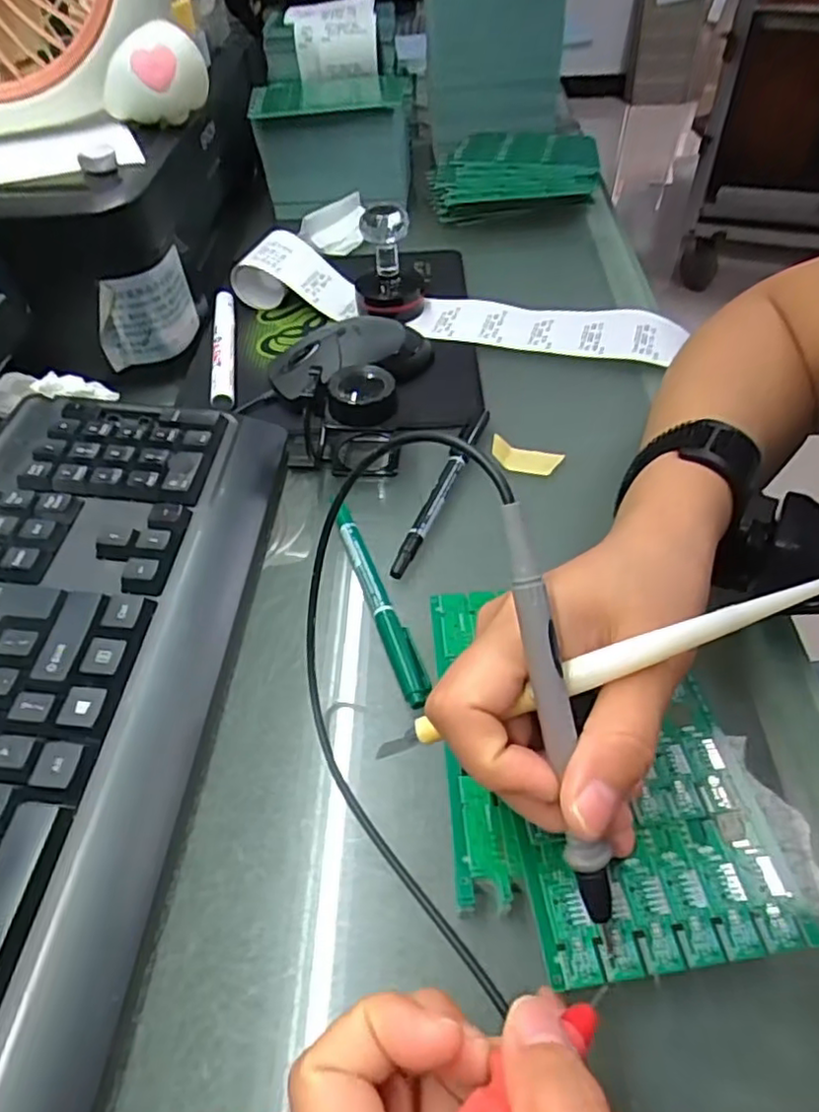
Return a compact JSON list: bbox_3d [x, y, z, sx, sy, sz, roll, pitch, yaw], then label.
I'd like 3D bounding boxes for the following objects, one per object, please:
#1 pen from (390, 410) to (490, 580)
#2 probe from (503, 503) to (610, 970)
[{"bbox_3d":[0.020,-0.040,0.377,0.013,0.010,0.138,15,51,16],"label":"pen"},{"bbox_3d":[0.045,0.050,0.197,0.010,0.133,0.010,-15,7,-9],"label":"probe"}]

